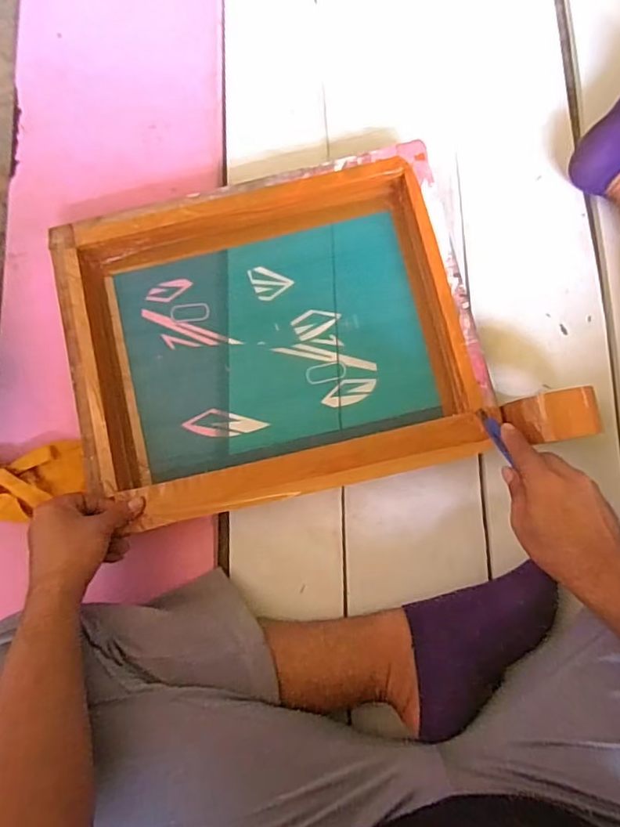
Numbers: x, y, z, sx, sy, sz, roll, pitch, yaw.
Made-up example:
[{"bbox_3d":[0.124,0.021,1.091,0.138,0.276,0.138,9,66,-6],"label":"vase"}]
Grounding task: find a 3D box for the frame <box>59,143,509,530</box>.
[{"bbox_3d":[-0.047,-0.087,0.632,0.445,0.061,0.364,-13,83,4],"label":"frame"}]

